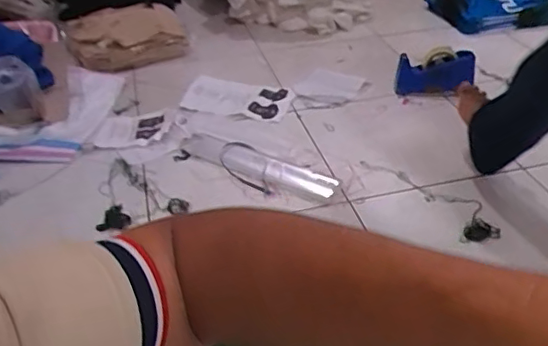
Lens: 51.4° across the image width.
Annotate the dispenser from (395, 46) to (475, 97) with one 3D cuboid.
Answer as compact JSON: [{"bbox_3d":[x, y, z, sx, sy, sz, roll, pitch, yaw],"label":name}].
[{"bbox_3d":[0.455,-0.286,1.606,0.213,0.105,0.087,4,36,8],"label":"dispenser"}]

